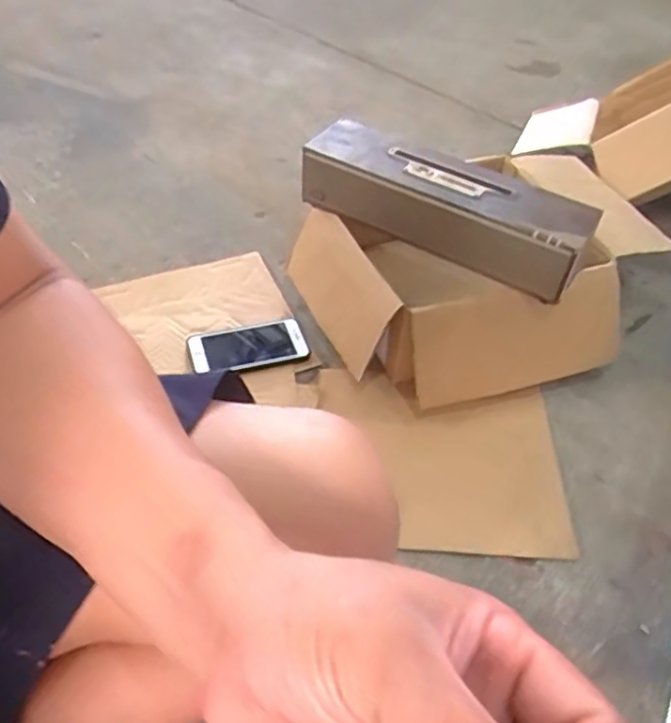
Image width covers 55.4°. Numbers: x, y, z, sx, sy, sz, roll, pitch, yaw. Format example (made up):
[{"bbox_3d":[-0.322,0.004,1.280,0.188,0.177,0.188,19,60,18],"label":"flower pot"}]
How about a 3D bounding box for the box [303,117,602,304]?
[{"bbox_3d":[0.135,-0.211,0.840,0.384,0.075,0.133,25,50,19],"label":"box"}]

